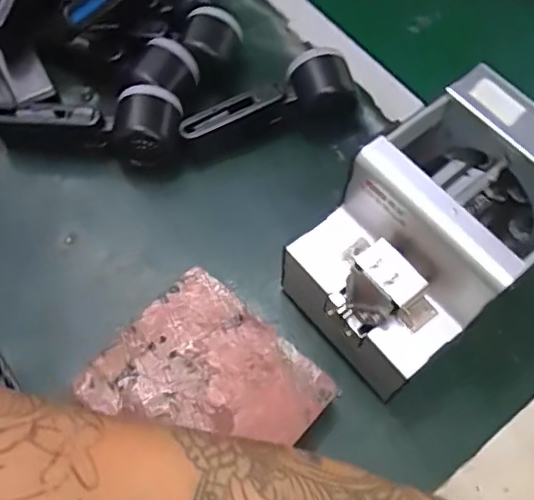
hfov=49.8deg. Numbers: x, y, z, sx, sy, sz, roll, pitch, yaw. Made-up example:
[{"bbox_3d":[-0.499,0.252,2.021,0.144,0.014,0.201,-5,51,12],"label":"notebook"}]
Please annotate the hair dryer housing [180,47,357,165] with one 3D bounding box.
[{"bbox_3d":[-0.002,-0.133,0.542,0.164,0.056,0.071,-12,64,-8],"label":"hair dryer housing"}]

